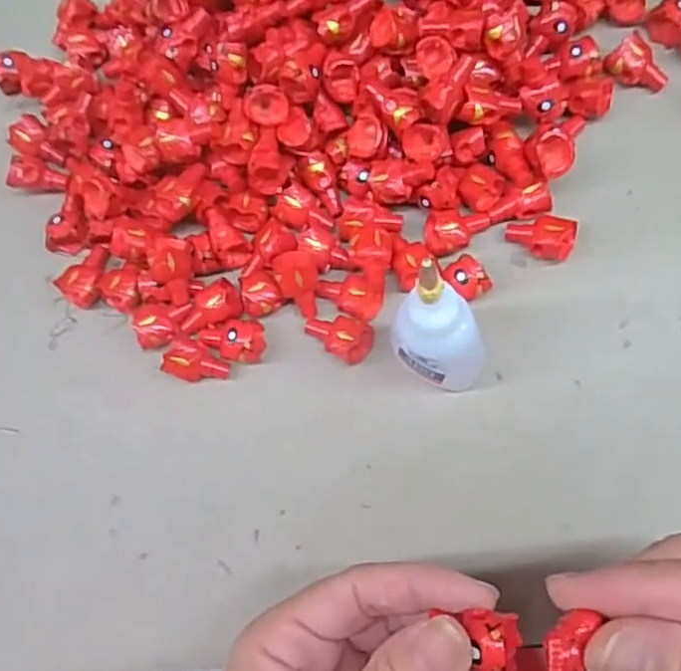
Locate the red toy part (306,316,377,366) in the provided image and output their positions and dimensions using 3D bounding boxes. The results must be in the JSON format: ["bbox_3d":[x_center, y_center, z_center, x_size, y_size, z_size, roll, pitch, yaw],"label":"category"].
[{"bbox_3d":[-0.001,-0.001,0.270,0.027,0.010,0.017,29,81,11],"label":"red toy part"}]

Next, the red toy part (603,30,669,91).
[{"bbox_3d":[0.122,-0.109,0.284,0.017,0.011,0.024,-43,77,-5],"label":"red toy part"}]

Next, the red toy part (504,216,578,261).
[{"bbox_3d":[0.079,-0.039,0.272,0.027,0.014,0.017,14,79,8],"label":"red toy part"}]

